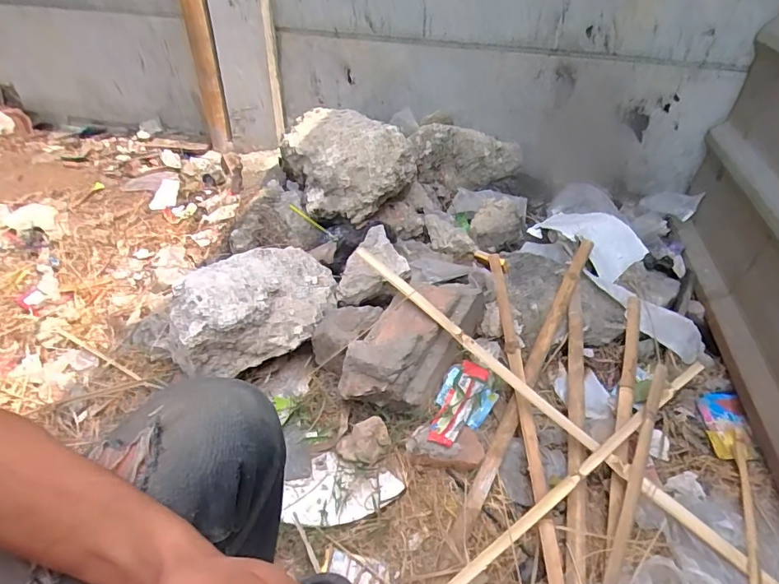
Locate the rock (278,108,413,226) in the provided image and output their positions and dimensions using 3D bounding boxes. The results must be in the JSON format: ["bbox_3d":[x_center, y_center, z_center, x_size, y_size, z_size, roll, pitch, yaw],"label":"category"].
[{"bbox_3d":[-0.116,-0.359,1.309,0.343,0.212,0.357,-7,41,-10],"label":"rock"}]

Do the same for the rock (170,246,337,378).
[{"bbox_3d":[-0.266,0.007,0.964,0.360,0.116,0.236,-30,49,-31],"label":"rock"}]

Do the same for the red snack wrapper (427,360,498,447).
[{"bbox_3d":[0.135,0.225,0.928,0.106,0.036,0.203,25,46,25],"label":"red snack wrapper"}]

